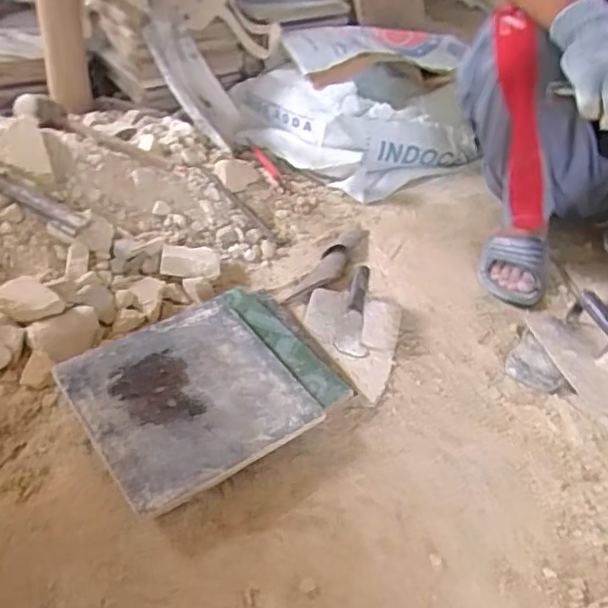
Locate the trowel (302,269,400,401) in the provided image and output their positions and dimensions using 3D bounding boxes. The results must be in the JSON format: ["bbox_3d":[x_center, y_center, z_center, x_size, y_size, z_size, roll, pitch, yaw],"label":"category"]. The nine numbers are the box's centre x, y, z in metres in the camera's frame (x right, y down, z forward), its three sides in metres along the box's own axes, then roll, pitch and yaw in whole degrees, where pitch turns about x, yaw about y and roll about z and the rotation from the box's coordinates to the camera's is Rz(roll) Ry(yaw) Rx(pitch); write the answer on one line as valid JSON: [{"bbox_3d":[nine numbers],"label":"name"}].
[{"bbox_3d":[0.069,0.032,0.911,0.145,0.073,0.214,5,39,6],"label":"trowel"}]

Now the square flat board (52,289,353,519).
[{"bbox_3d":[-0.118,0.100,0.803,0.323,0.024,0.251,-25,53,-31],"label":"square flat board"}]

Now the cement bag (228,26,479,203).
[{"bbox_3d":[0.137,-0.462,1.408,0.539,0.214,0.469,-13,41,-16],"label":"cement bag"}]

